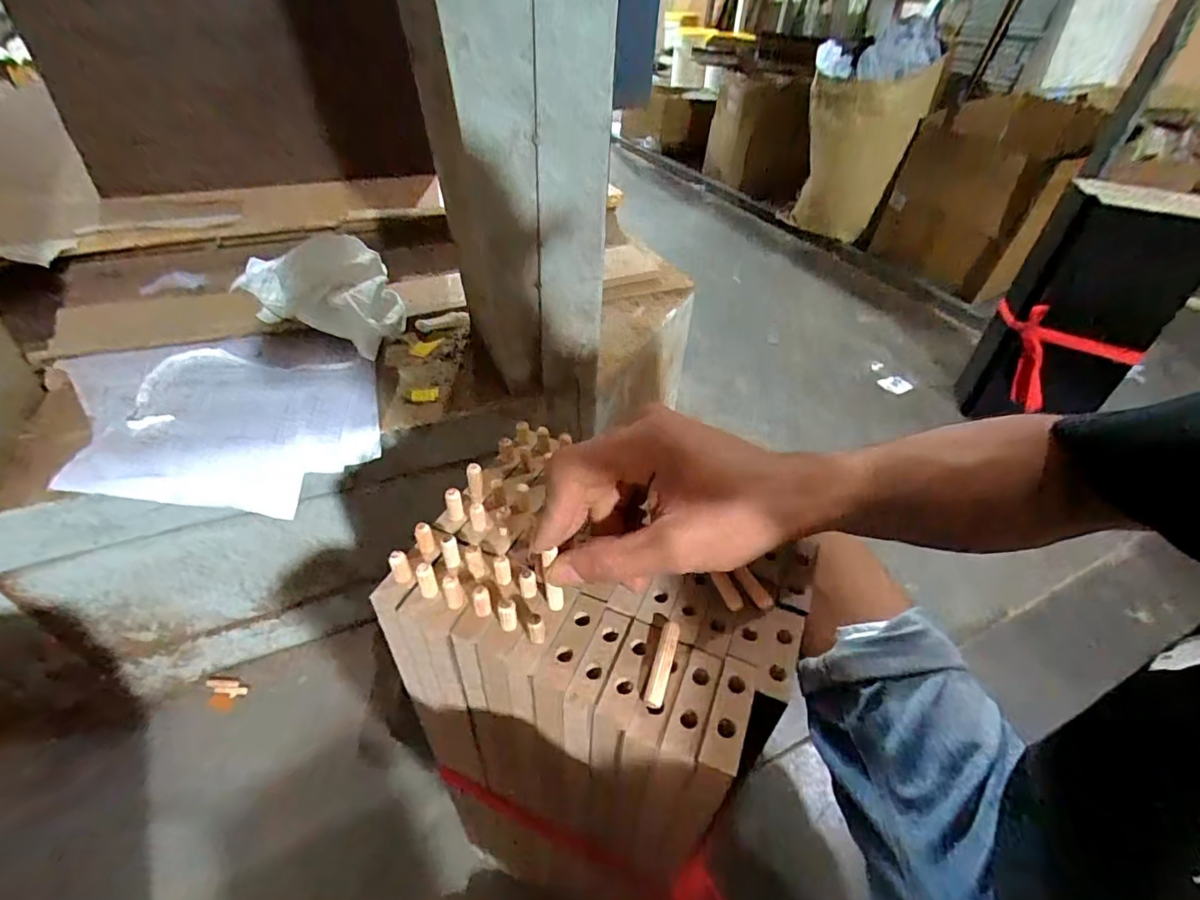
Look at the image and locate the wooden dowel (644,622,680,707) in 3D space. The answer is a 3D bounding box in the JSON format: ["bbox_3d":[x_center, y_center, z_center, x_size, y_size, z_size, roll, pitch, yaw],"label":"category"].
[{"bbox_3d":[0.029,0.098,0.254,0.008,0.007,0.039,15,43,12],"label":"wooden dowel"}]

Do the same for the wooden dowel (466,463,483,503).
[{"bbox_3d":[-0.073,0.019,0.321,0.008,0.024,0.009,-4,42,-8],"label":"wooden dowel"}]

